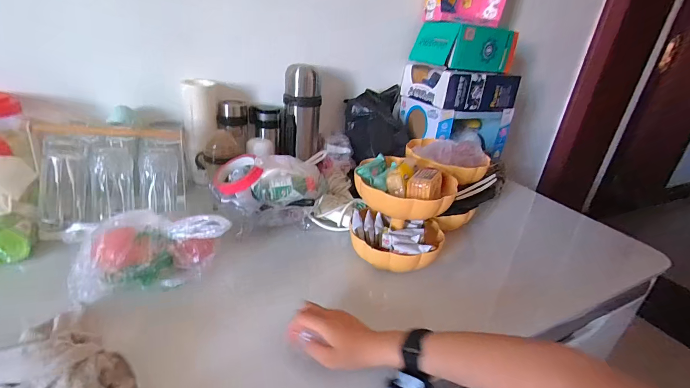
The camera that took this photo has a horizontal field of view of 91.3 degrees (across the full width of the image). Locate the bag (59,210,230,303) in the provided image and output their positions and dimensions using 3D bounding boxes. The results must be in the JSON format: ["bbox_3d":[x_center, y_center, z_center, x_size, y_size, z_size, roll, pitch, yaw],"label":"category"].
[{"bbox_3d":[-0.301,0.086,0.527,0.213,0.107,0.076,-5,28,-23],"label":"bag"}]

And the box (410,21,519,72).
[{"bbox_3d":[0.334,-0.411,0.943,0.213,0.100,0.166,-9,29,-29],"label":"box"}]

